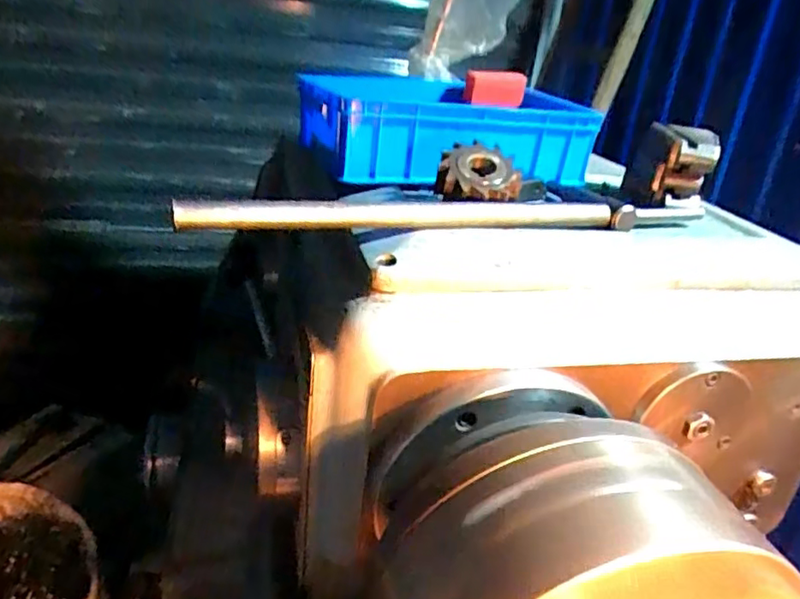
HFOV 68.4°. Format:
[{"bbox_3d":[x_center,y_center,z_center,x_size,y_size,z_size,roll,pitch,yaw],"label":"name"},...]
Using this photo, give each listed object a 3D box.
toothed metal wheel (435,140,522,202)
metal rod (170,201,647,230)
[{"bbox_3d":[0.067,-0.106,0.521,0.068,0.032,0.068,-13,60,-9],"label":"toothed metal wheel"},{"bbox_3d":[0.024,-0.065,0.465,0.375,0.022,0.016,-3,26,-19],"label":"metal rod"}]

